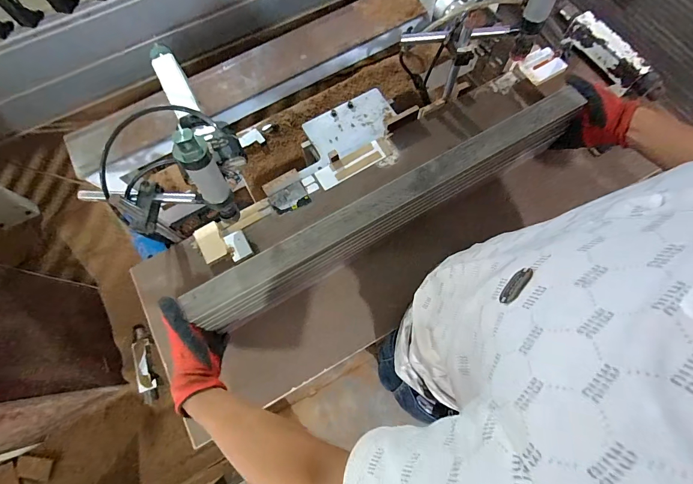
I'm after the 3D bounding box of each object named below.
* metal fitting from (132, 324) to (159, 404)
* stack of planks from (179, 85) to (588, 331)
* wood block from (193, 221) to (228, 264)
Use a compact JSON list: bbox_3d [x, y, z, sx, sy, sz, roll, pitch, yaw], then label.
[{"bbox_3d":[-0.825,0.490,1.370,0.072,0.061,0.331,-21,73,-5],"label":"metal fitting"},{"bbox_3d":[0.082,-0.060,0.583,0.743,0.079,0.078,-29,74,-7],"label":"stack of planks"},{"bbox_3d":[-0.281,0.001,0.692,0.052,0.011,0.078,-26,73,-7],"label":"wood block"}]

